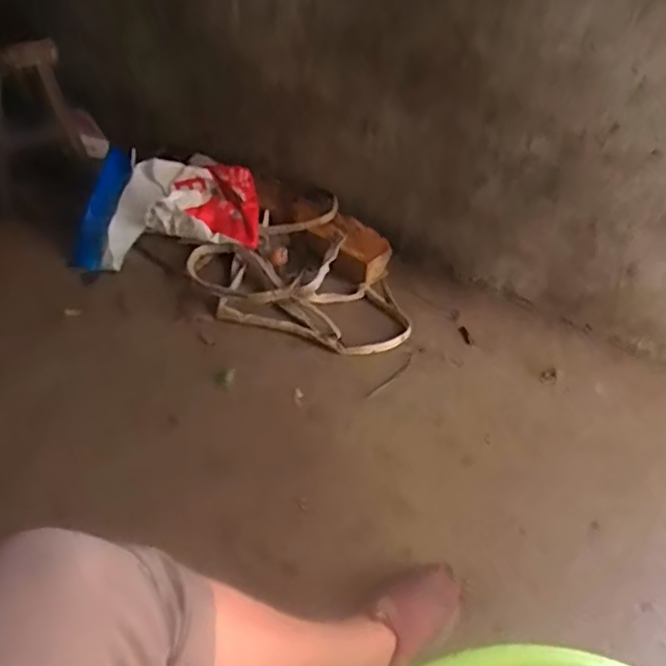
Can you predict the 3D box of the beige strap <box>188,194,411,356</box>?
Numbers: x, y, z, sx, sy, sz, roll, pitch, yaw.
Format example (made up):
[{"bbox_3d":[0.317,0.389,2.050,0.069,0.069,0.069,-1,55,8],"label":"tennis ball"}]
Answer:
[{"bbox_3d":[-0.054,-0.085,1.088,0.275,0.086,0.325,-20,45,-24],"label":"beige strap"}]

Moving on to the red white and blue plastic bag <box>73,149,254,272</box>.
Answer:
[{"bbox_3d":[-0.298,-0.225,1.172,0.326,0.145,0.183,3,40,0],"label":"red white and blue plastic bag"}]

